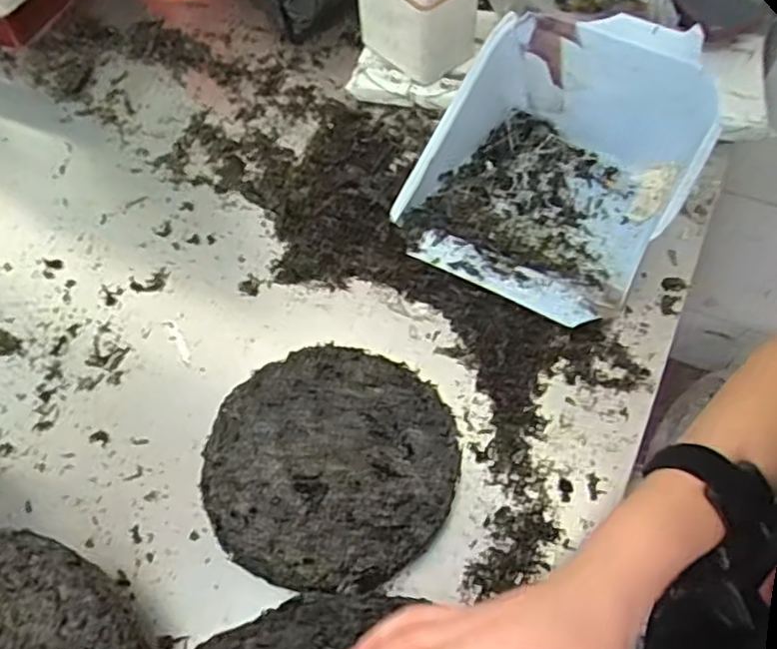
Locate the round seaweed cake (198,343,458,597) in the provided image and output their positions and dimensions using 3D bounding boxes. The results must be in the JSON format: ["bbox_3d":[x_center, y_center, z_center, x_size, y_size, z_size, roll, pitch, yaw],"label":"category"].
[{"bbox_3d":[-0.047,0.114,0.561,0.196,0.033,0.193,-1,60,1],"label":"round seaweed cake"}]

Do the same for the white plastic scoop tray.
[{"bbox_3d":[0.153,-0.153,0.647,0.242,0.149,0.237,30,65,17],"label":"white plastic scoop tray"}]

